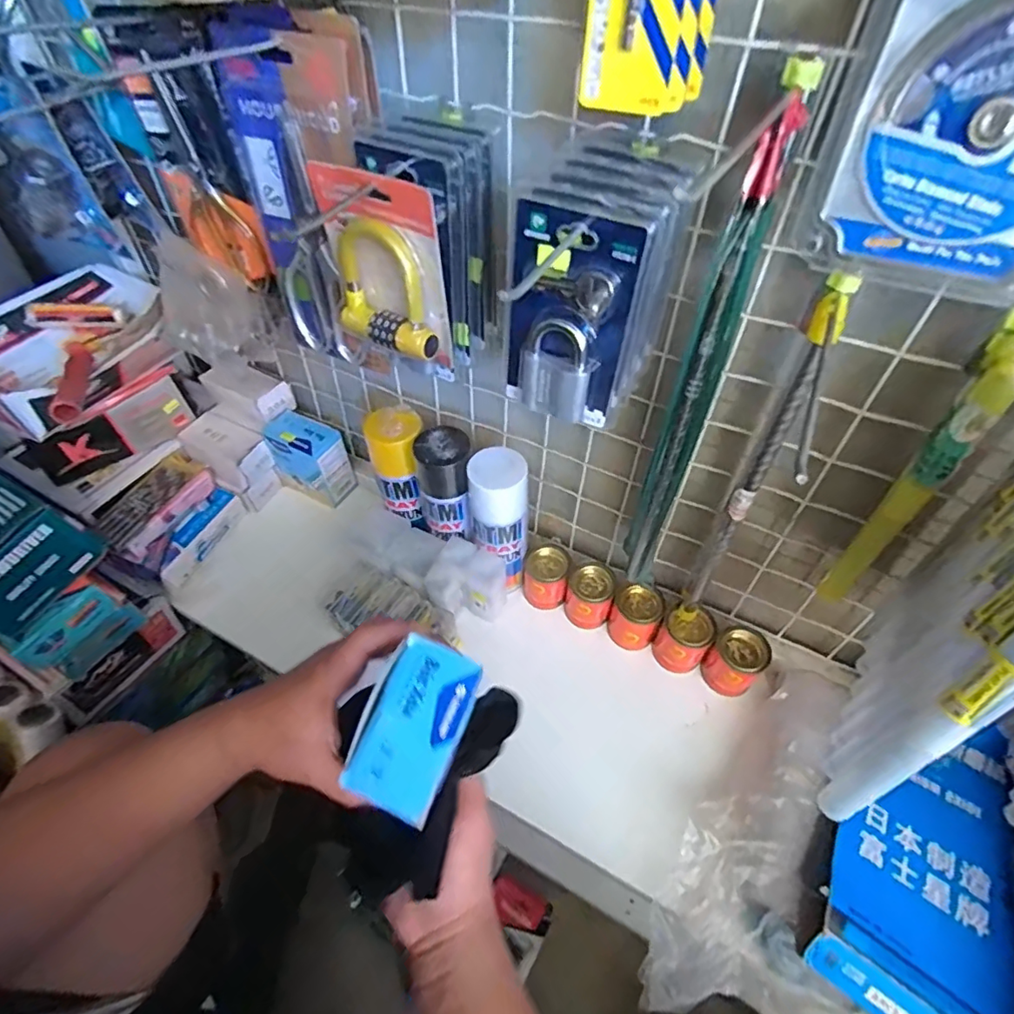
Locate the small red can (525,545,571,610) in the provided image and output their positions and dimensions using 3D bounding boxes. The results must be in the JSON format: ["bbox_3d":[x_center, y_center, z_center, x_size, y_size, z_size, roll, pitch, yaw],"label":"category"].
[{"bbox_3d":[0.049,0.085,0.660,0.049,0.064,0.050,1,47,-1],"label":"small red can"}]

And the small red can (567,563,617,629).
[{"bbox_3d":[0.099,0.106,0.642,0.049,0.062,0.050,1,47,-1],"label":"small red can"}]

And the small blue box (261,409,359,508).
[{"bbox_3d":[-0.273,-0.068,0.765,0.098,0.105,0.064,19,50,16],"label":"small blue box"}]

